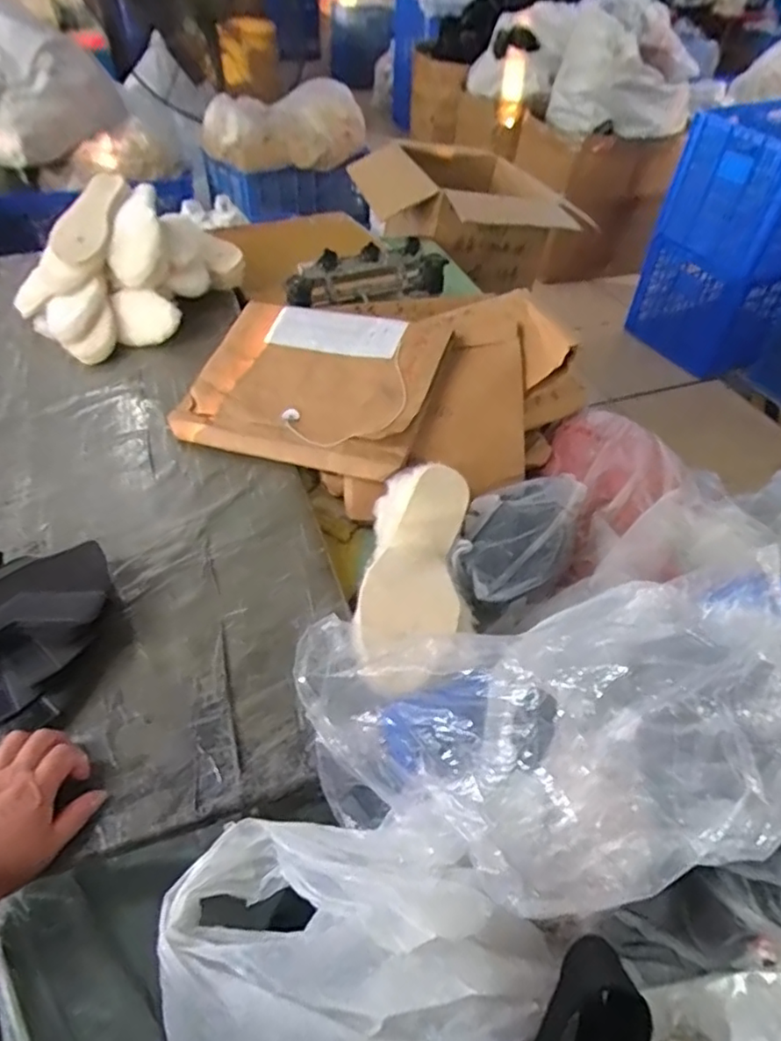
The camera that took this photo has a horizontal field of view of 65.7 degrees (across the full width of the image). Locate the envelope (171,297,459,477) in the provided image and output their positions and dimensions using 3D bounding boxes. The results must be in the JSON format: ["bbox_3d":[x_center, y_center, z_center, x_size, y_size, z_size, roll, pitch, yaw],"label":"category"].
[{"bbox_3d":[-0.111,-0.200,0.877,0.341,0.032,0.270,11,61,12],"label":"envelope"}]

